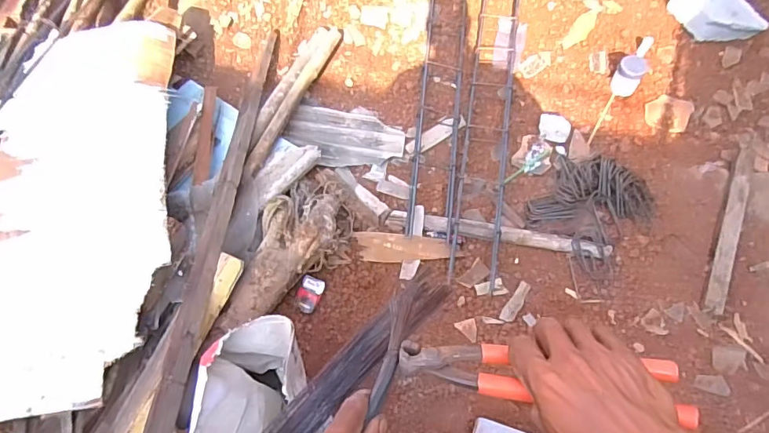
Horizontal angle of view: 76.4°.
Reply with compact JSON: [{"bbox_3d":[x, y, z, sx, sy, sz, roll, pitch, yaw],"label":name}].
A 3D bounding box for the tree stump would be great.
[{"bbox_3d":[-0.267,0.080,1.470,0.240,0.221,0.567,26,69,12],"label":"tree stump"}]

